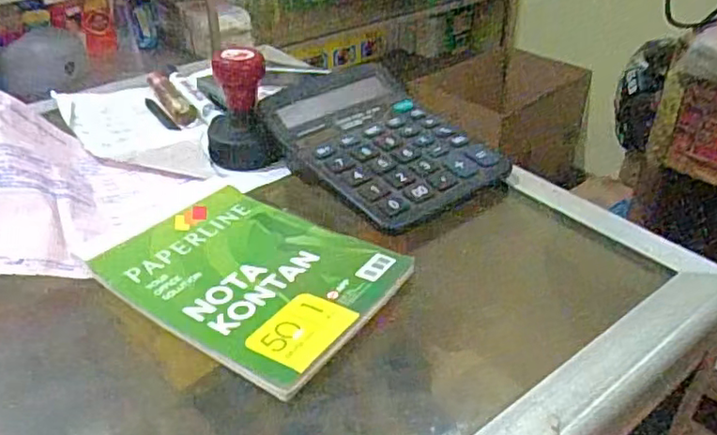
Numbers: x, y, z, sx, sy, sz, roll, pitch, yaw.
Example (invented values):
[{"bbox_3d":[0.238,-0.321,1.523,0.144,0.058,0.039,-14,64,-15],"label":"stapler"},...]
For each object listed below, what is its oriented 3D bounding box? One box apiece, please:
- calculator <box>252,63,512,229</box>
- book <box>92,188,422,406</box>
[{"bbox_3d":[0.014,-0.055,0.430,0.119,0.034,0.150,-22,40,-30],"label":"calculator"},{"bbox_3d":[-0.058,0.028,0.337,0.146,0.007,0.107,22,40,29],"label":"book"}]

